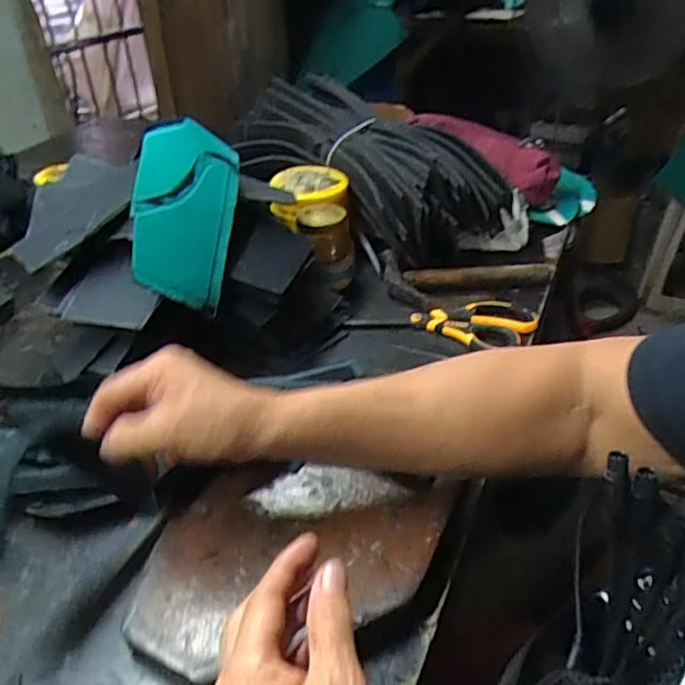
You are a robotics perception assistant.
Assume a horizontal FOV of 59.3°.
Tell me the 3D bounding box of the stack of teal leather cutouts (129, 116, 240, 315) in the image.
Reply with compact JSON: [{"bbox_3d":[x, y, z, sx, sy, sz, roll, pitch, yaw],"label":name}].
[{"bbox_3d":[-0.136,-0.114,0.519,0.085,0.160,0.019,12,-9,-23],"label":"stack of teal leather cutouts"}]

